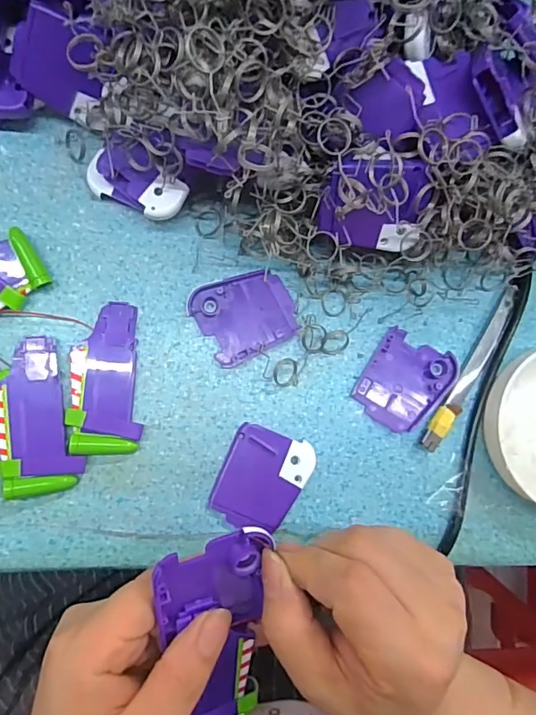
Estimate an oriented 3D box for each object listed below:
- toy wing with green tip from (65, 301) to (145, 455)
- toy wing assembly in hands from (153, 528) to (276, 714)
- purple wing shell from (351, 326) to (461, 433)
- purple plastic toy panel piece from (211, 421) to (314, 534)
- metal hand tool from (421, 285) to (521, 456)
[{"bbox_3d":[-0.098,0.012,0.303,0.039,0.011,0.089,0,85,-7],"label":"toy wing with green tip"},{"bbox_3d":[-0.025,0.131,0.233,0.044,0.020,0.117,-2,114,-8],"label":"toy wing assembly in hands"},{"bbox_3d":[0.089,0.017,0.329,0.052,0.010,0.061,32,81,-3],"label":"purple wing shell"},{"bbox_3d":[-0.003,0.076,0.313,0.052,0.008,0.059,21,82,-5],"label":"purple plastic toy panel piece"},{"bbox_3d":[0.136,0.006,0.331,0.014,0.010,0.124,35,81,-3],"label":"metal hand tool"}]

